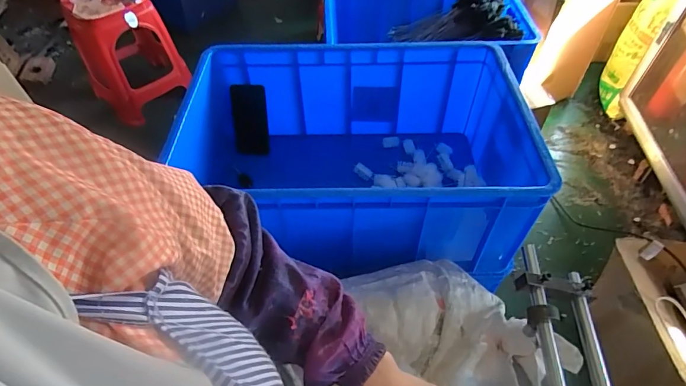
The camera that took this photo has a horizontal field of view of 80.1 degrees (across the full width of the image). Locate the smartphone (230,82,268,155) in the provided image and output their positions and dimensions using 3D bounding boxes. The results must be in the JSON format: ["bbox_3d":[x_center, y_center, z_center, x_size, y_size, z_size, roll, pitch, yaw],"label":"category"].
[{"bbox_3d":[-0.222,-0.172,0.980,0.081,0.176,0.007,4,34,3],"label":"smartphone"}]

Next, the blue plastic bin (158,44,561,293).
[{"bbox_3d":[-0.018,-0.069,0.826,0.676,0.280,0.435,0,51,1],"label":"blue plastic bin"}]

